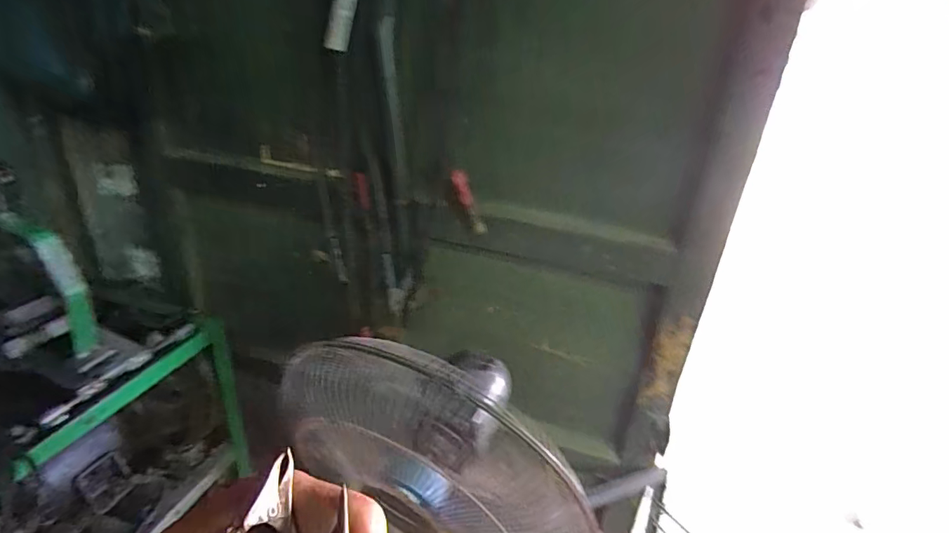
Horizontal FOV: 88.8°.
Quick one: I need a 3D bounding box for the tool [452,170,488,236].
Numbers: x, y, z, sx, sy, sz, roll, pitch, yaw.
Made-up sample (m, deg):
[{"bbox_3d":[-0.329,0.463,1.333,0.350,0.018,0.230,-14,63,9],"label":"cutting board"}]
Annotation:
[{"bbox_3d":[-0.010,-0.116,0.879,0.024,0.137,0.027,-29,35,-8],"label":"tool"}]

